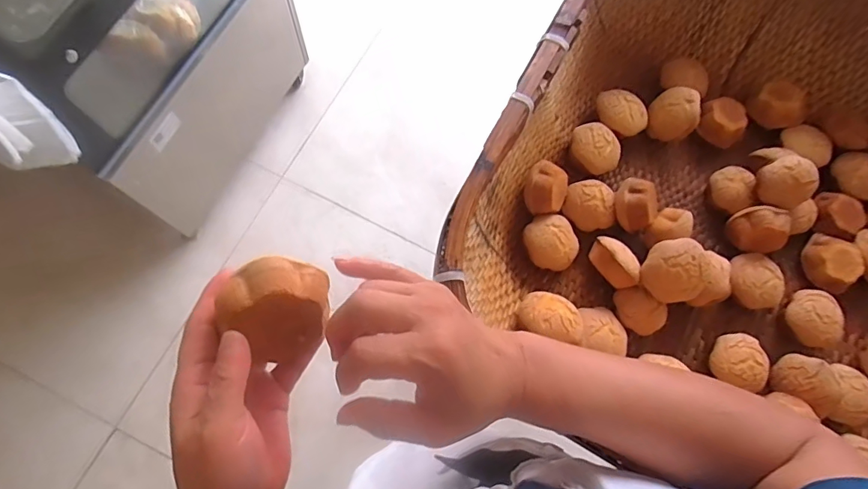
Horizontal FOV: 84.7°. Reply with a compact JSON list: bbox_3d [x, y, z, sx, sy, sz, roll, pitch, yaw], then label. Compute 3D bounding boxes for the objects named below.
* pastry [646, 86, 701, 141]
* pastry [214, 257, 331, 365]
[{"bbox_3d":[0.329,-0.178,0.648,0.055,0.054,0.065,-42,81,-14],"label":"pastry"},{"bbox_3d":[-0.095,0.039,0.300,0.062,0.062,0.052,-31,80,-8],"label":"pastry"}]

